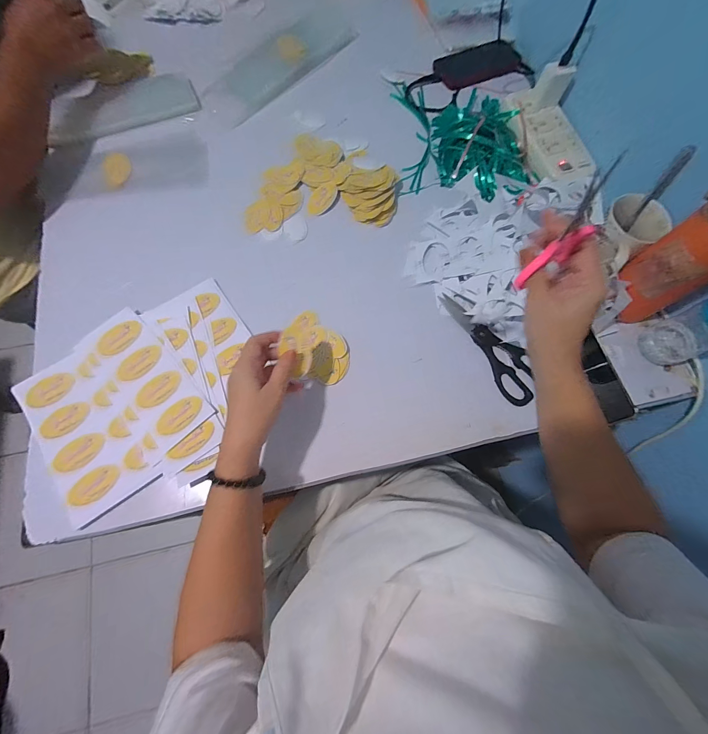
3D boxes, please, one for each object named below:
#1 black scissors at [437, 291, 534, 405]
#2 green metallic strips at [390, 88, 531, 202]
[{"bbox_3d":[0.199,-0.037,0.474,0.066,0.010,0.188,-27,75,-10],"label":"black scissors"},{"bbox_3d":[0.189,-0.419,0.588,0.215,0.037,0.288,1,72,-1],"label":"green metallic strips"}]

